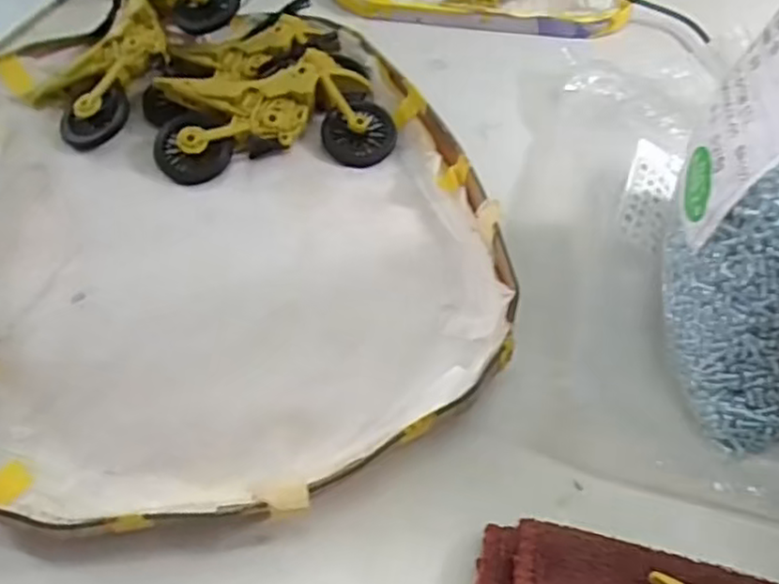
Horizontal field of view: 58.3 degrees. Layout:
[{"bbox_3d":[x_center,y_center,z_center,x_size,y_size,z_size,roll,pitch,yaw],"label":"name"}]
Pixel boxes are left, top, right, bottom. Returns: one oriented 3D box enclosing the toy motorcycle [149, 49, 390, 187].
[{"bbox_3d":[-0.059,-0.091,0.357,0.116,0.031,0.057,-8,51,-7],"label":"toy motorcycle"}]

